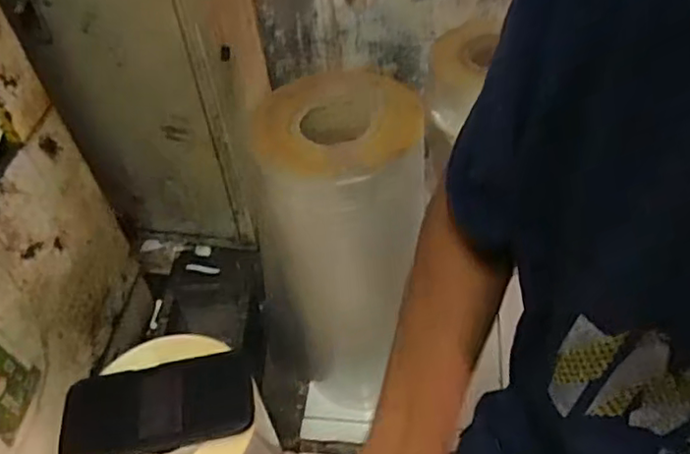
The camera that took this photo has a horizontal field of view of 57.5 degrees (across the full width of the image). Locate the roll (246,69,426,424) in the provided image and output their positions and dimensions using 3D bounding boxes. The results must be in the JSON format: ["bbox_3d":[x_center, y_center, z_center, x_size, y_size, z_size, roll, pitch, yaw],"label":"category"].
[{"bbox_3d":[0.006,0.051,0.850,0.165,0.496,0.180,-2,46,2],"label":"roll"}]

